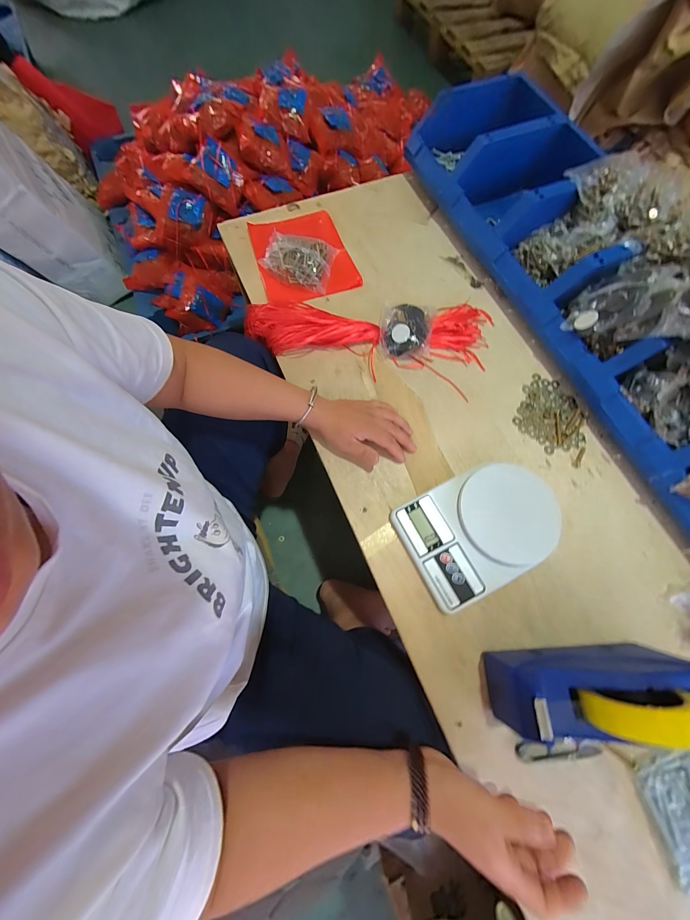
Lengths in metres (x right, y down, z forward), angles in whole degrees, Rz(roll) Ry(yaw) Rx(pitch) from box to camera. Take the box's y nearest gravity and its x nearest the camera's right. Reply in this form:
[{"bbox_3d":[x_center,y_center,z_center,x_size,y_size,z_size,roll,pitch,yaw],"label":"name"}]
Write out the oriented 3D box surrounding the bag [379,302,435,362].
[{"bbox_3d":[0.109,-0.230,0.543,0.093,0.042,0.119,9,72,2],"label":"bag"}]

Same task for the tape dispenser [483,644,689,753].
[{"bbox_3d":[0.277,0.252,0.334,0.205,0.129,0.069,-4,72,-3],"label":"tape dispenser"}]

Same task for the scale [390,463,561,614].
[{"bbox_3d":[0.189,0.093,0.432,0.212,0.042,0.151,-26,74,-9],"label":"scale"}]

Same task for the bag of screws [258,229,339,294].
[{"bbox_3d":[-0.087,-0.378,0.582,0.124,0.037,0.107,12,72,3],"label":"bag of screws"}]

